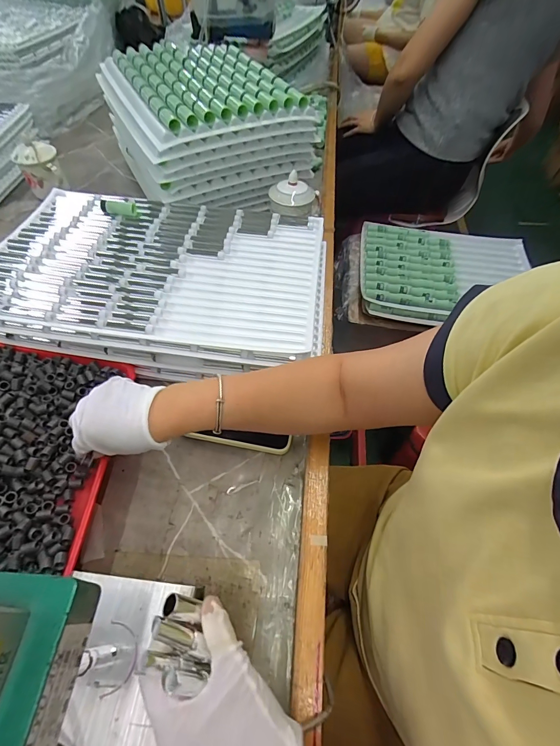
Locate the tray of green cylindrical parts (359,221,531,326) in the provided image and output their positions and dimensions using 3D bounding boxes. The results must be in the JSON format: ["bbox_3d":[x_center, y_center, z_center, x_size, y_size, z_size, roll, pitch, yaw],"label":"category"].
[{"bbox_3d":[0.440,-0.268,0.927,0.443,0.043,0.334,8,56,3],"label":"tray of green cylindrical parts"}]

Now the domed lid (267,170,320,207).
[{"bbox_3d":[0.025,-0.349,0.651,0.084,0.036,0.086,1,56,-2],"label":"domed lid"}]

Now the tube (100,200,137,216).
[{"bbox_3d":[-0.275,-0.282,0.593,0.060,0.020,0.023,1,56,-1],"label":"tube"}]

